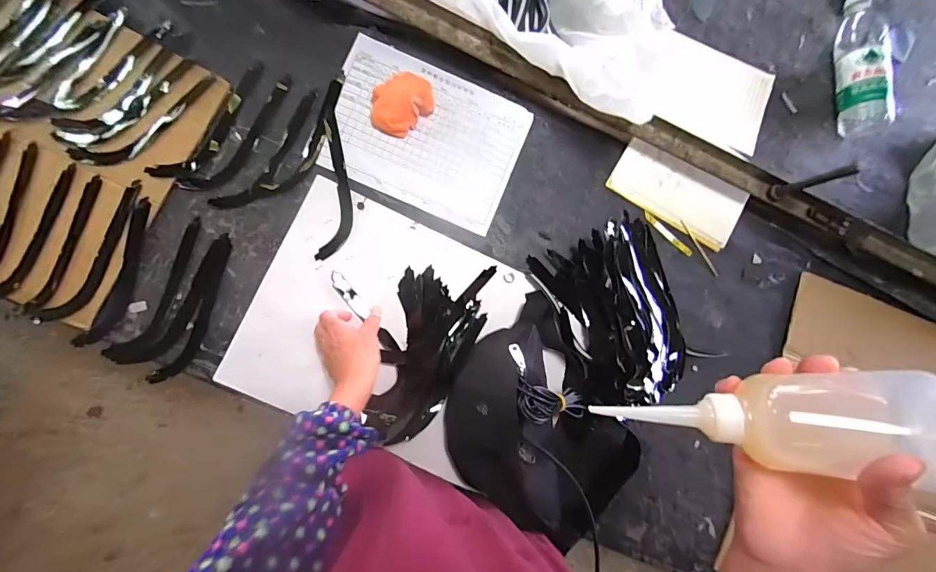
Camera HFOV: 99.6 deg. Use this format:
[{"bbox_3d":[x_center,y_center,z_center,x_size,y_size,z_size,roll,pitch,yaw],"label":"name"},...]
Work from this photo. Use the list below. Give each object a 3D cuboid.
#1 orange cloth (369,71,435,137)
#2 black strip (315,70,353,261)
[{"bbox_3d":[-0.096,-0.265,0.565,0.070,0.054,0.096,45,83,-2],"label":"orange cloth"},{"bbox_3d":[-0.187,-0.175,0.568,0.046,0.007,0.272,2,85,-7],"label":"black strip"}]

